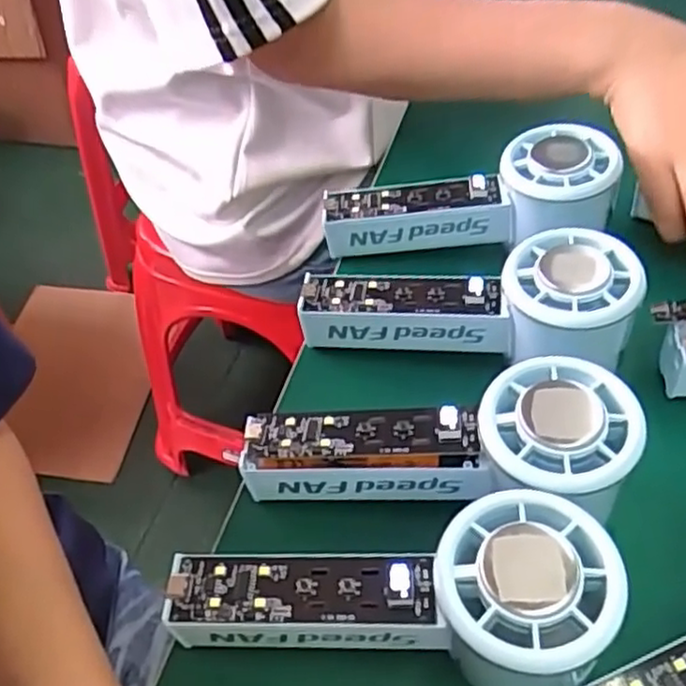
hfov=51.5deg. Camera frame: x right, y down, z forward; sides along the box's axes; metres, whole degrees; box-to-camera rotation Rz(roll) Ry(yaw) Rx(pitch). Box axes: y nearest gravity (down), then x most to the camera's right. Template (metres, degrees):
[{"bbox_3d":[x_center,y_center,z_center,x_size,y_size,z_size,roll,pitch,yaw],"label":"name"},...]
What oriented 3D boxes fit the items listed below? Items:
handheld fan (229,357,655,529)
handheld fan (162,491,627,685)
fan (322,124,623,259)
[{"bbox_3d":[0.036,0.043,0.276,0.148,0.033,0.056,-9,50,15],"label":"handheld fan"},{"bbox_3d":[0.017,0.093,0.247,0.150,0.052,0.062,-7,50,13],"label":"handheld fan"},{"bbox_3d":[0.066,-0.074,0.378,0.151,0.040,0.054,-9,49,15],"label":"fan"}]

